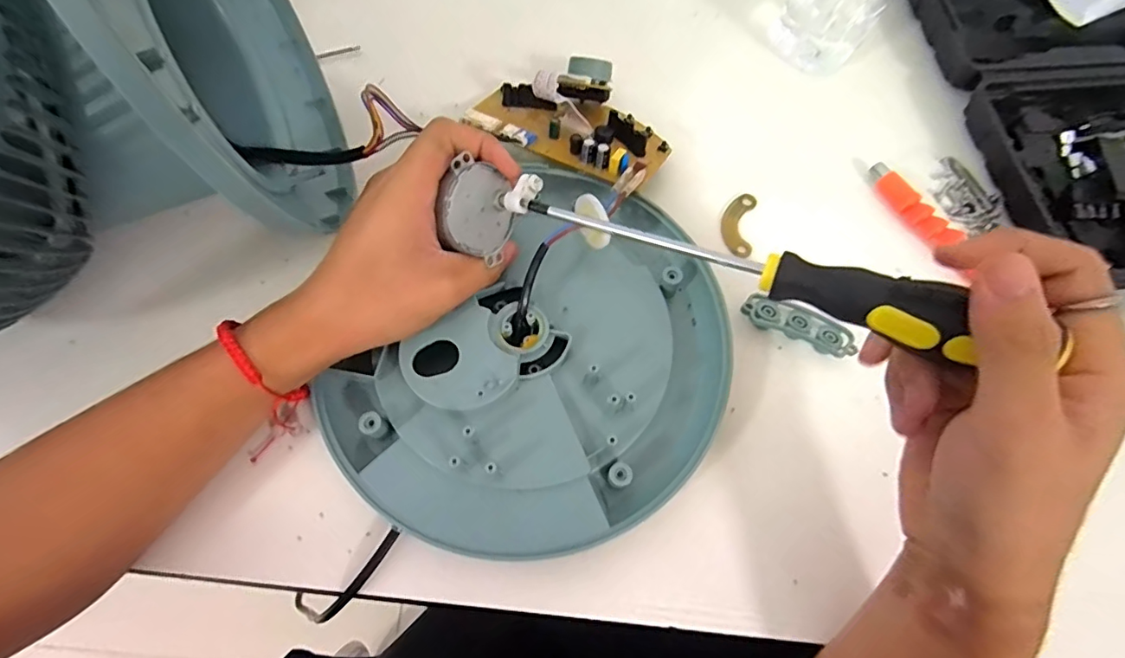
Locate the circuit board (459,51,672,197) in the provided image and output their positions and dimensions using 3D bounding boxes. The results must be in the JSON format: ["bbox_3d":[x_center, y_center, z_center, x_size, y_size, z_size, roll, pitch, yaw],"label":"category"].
[{"bbox_3d":[0.007,-0.150,0.367,0.141,0.055,0.090,30,72,10],"label":"circuit board"}]

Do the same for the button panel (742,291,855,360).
[{"bbox_3d":[0.149,-0.002,0.332,0.069,0.011,0.022,22,71,8],"label":"button panel"}]

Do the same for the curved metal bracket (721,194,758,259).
[{"bbox_3d":[0.123,-0.074,0.365,0.022,0.004,0.047,9,70,3],"label":"curved metal bracket"}]

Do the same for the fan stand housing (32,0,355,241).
[{"bbox_3d":[-0.224,-0.174,0.279,0.119,0.247,0.200,-10,70,-4],"label":"fan stand housing"}]

